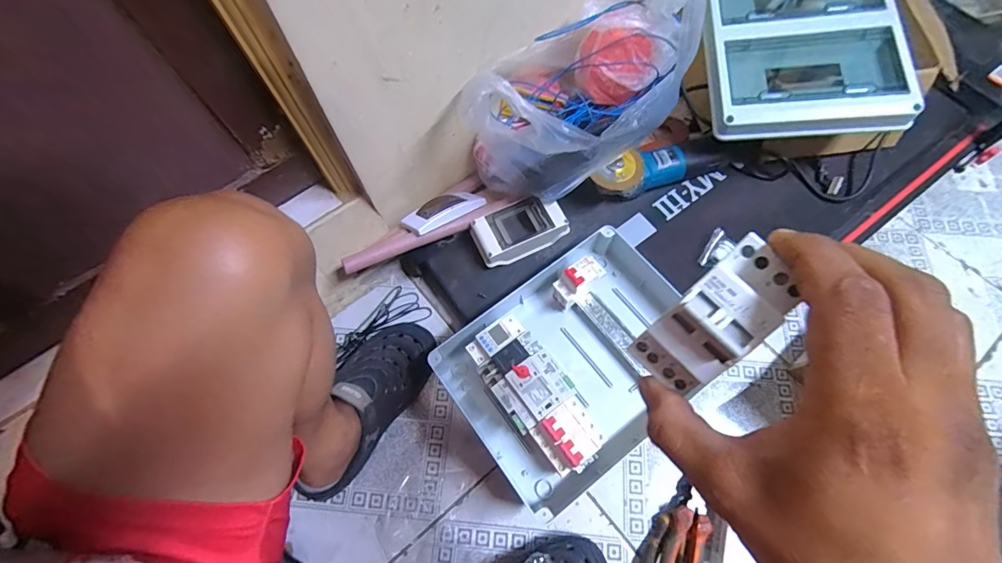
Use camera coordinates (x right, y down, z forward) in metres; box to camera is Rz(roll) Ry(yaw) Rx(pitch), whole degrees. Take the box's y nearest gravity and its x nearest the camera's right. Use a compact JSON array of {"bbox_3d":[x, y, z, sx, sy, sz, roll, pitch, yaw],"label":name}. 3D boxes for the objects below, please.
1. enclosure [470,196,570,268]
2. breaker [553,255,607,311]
[{"bbox_3d":[0.031,-0.088,0.730,0.150,0.050,0.084,-24,70,-9],"label":"enclosure"},{"bbox_3d":[0.119,0.004,0.670,0.075,0.092,0.036,-33,71,-12],"label":"breaker"}]

